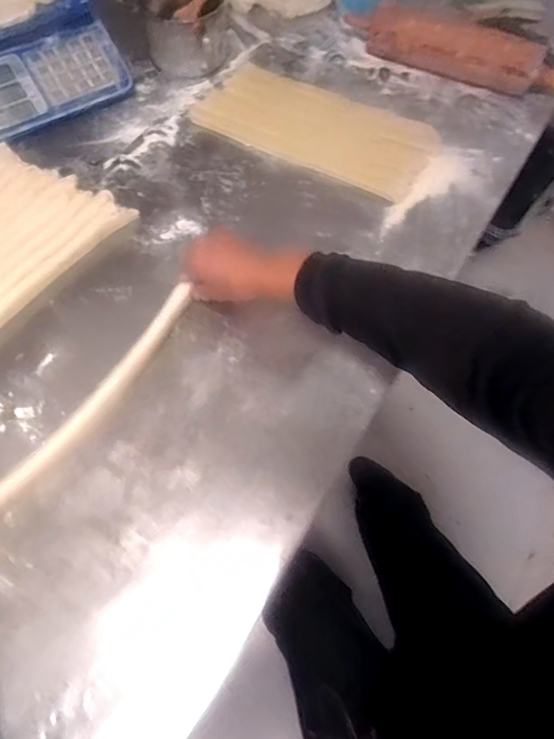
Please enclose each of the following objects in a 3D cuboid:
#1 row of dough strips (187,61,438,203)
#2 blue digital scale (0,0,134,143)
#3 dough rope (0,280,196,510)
[{"bbox_3d":[0.065,-0.401,0.755,0.375,0.018,0.185,27,66,9],"label":"row of dough strips"},{"bbox_3d":[-0.427,-0.530,0.742,0.299,0.110,0.303,-33,71,-17],"label":"blue digital scale"},{"bbox_3d":[-0.231,0.056,0.510,0.030,0.044,0.407,35,68,12],"label":"dough rope"}]

